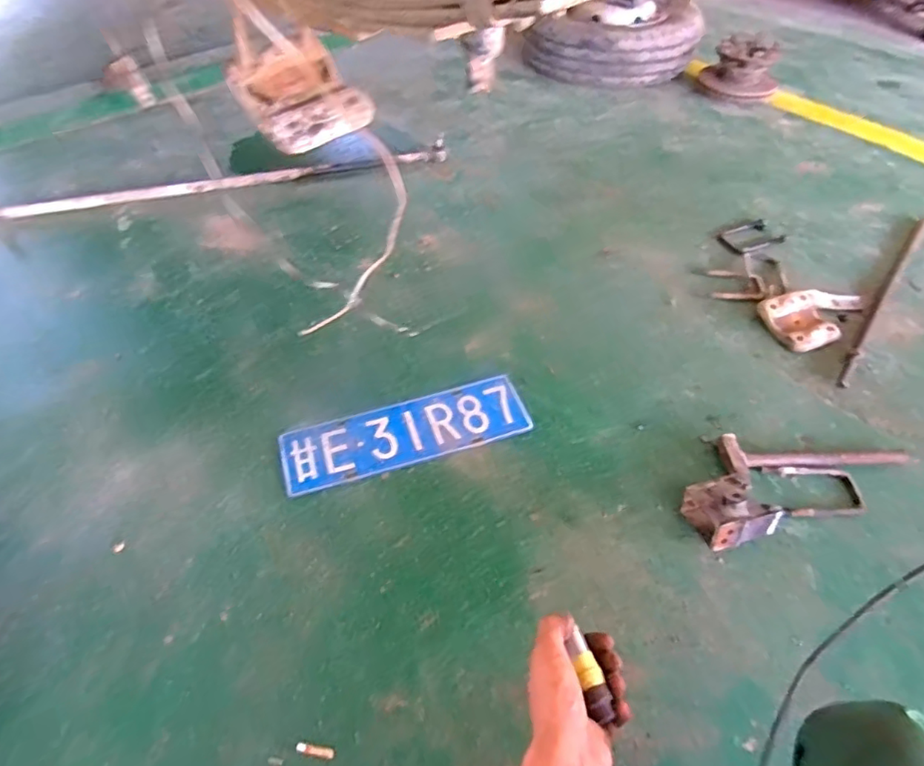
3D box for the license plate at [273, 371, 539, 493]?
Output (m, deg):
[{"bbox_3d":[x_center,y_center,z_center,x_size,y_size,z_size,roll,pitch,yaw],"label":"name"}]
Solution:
[{"bbox_3d":[-0.097,0.086,1.012,0.433,0.009,0.137,-15,53,-11],"label":"license plate"}]

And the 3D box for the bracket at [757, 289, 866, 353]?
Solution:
[{"bbox_3d":[0.759,-0.145,1.196,0.248,0.028,0.144,-15,53,-11],"label":"bracket"}]

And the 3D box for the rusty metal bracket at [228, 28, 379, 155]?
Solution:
[{"bbox_3d":[-0.176,-0.320,0.625,0.122,0.060,0.113,-31,56,-24],"label":"rusty metal bracket"}]

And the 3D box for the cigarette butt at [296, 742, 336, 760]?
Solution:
[{"bbox_3d":[-0.183,0.460,0.709,0.049,0.005,0.013,7,52,6],"label":"cigarette butt"}]

